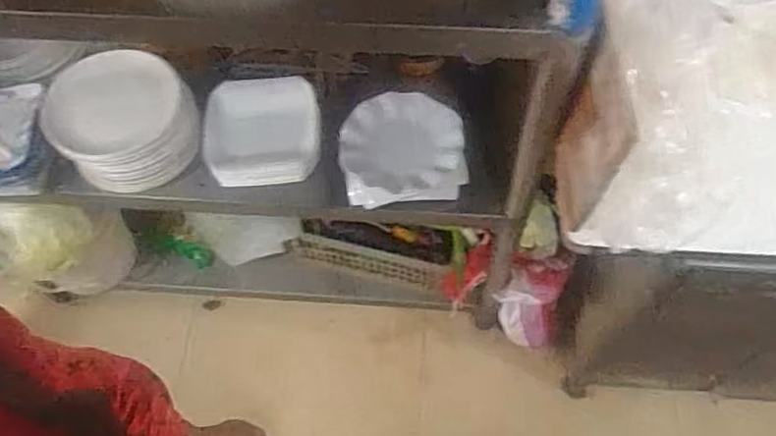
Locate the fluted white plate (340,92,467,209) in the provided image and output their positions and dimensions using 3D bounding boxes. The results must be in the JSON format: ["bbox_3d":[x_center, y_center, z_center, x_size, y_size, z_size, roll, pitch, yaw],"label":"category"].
[{"bbox_3d":[0.024,-0.124,1.137,0.211,0.033,0.196,-4,70,-3],"label":"fluted white plate"}]

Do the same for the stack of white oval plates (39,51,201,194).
[{"bbox_3d":[-0.462,-0.168,1.139,0.244,0.121,0.202,-15,63,-6],"label":"stack of white oval plates"}]

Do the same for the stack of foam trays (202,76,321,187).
[{"bbox_3d":[-0.222,-0.152,1.135,0.200,0.057,0.193,-2,62,1],"label":"stack of foam trays"}]

